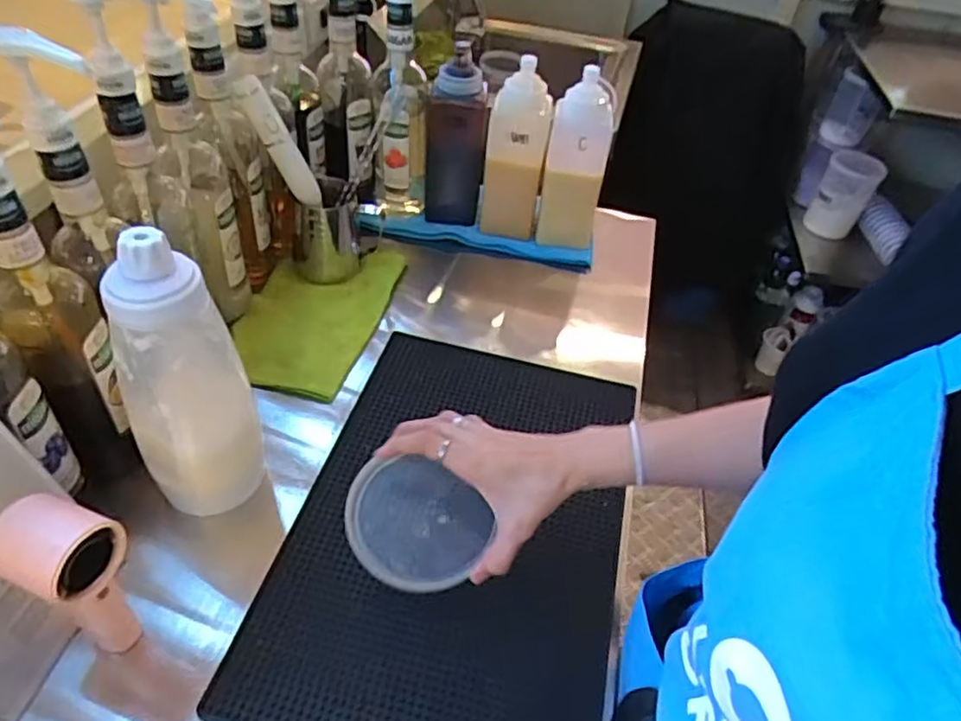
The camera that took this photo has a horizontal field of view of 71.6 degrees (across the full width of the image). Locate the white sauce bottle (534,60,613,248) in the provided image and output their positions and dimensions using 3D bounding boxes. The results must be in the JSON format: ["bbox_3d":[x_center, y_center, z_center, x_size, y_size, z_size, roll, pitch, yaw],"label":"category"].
[{"bbox_3d":[0.128,-0.260,0.890,0.079,0.228,0.069,12,45,5],"label":"white sauce bottle"}]

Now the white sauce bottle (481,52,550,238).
[{"bbox_3d":[0.048,-0.269,0.911,0.077,0.238,0.070,12,45,5],"label":"white sauce bottle"}]

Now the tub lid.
[{"bbox_3d":[-0.055,0.137,0.560,0.119,0.007,0.103,15,60,5],"label":"tub lid"}]

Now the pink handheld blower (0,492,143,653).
[{"bbox_3d":[-0.286,0.162,0.476,0.062,0.157,0.059,16,45,9],"label":"pink handheld blower"}]

